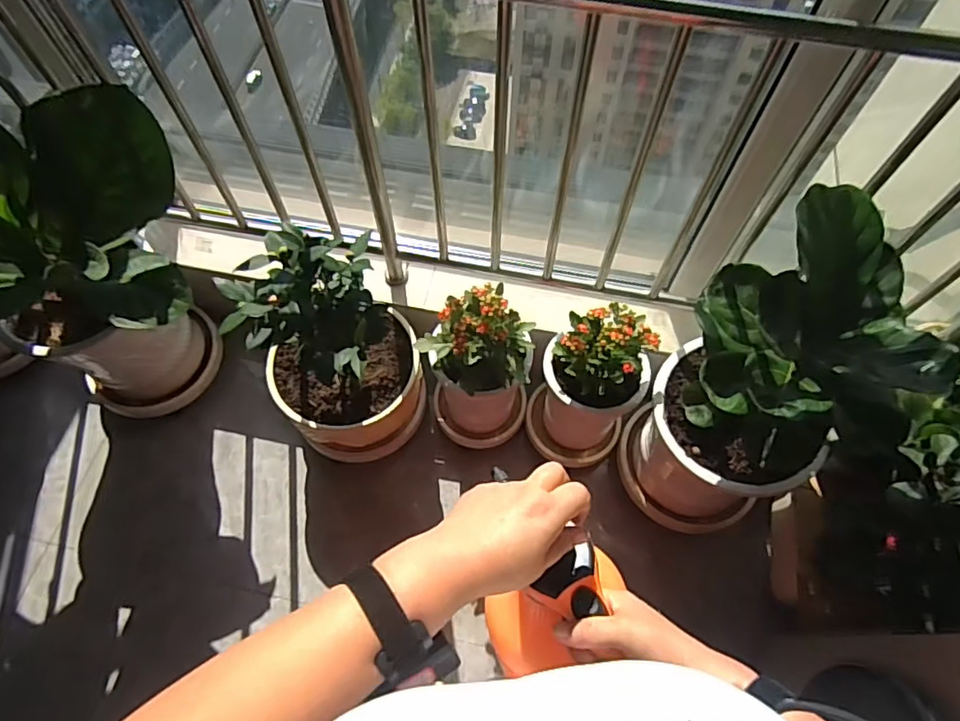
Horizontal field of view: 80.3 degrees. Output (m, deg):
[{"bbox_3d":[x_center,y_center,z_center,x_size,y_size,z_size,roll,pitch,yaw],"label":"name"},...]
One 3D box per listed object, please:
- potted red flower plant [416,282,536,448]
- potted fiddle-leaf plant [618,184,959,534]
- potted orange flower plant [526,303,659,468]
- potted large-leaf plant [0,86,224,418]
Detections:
[{"bbox_3d":[0.000,0.020,1.302,0.233,0.497,0.208,9,62,4],"label":"potted red flower plant"},{"bbox_3d":[0.537,0.068,1.129,0.347,0.737,0.369,0,62,-1],"label":"potted fiddle-leaf plant"},{"bbox_3d":[0.251,0.064,1.289,0.226,0.484,0.213,0,62,-1],"label":"potted orange flower plant"},{"bbox_3d":[-0.896,-0.170,1.212,0.598,0.851,0.385,-6,62,-4],"label":"potted large-leaf plant"}]

